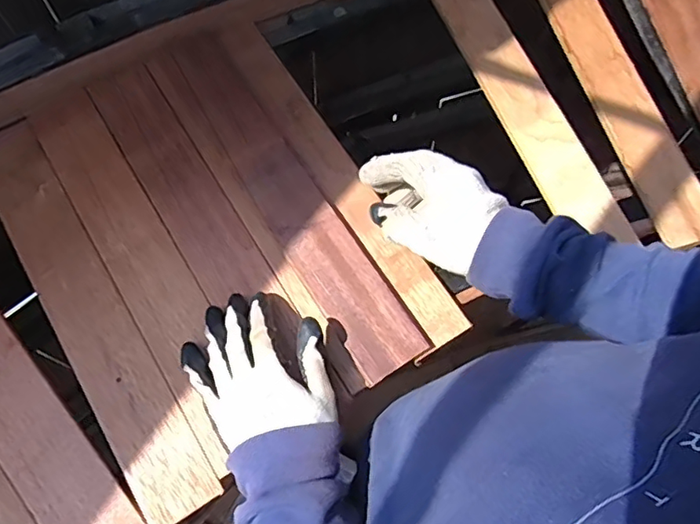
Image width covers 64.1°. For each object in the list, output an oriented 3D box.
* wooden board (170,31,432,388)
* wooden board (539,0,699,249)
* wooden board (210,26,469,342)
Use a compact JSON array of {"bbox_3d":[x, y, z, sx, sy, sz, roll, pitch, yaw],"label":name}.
[{"bbox_3d":[-0.066,-0.072,0.556,0.067,0.011,0.411,-31,74,-13],"label":"wooden board"},{"bbox_3d":[0.299,-0.209,0.635,0.069,0.022,0.407,-15,71,-8],"label":"wooden board"},{"bbox_3d":[-0.016,-0.095,0.572,0.048,0.011,0.408,-31,75,-13],"label":"wooden board"}]

